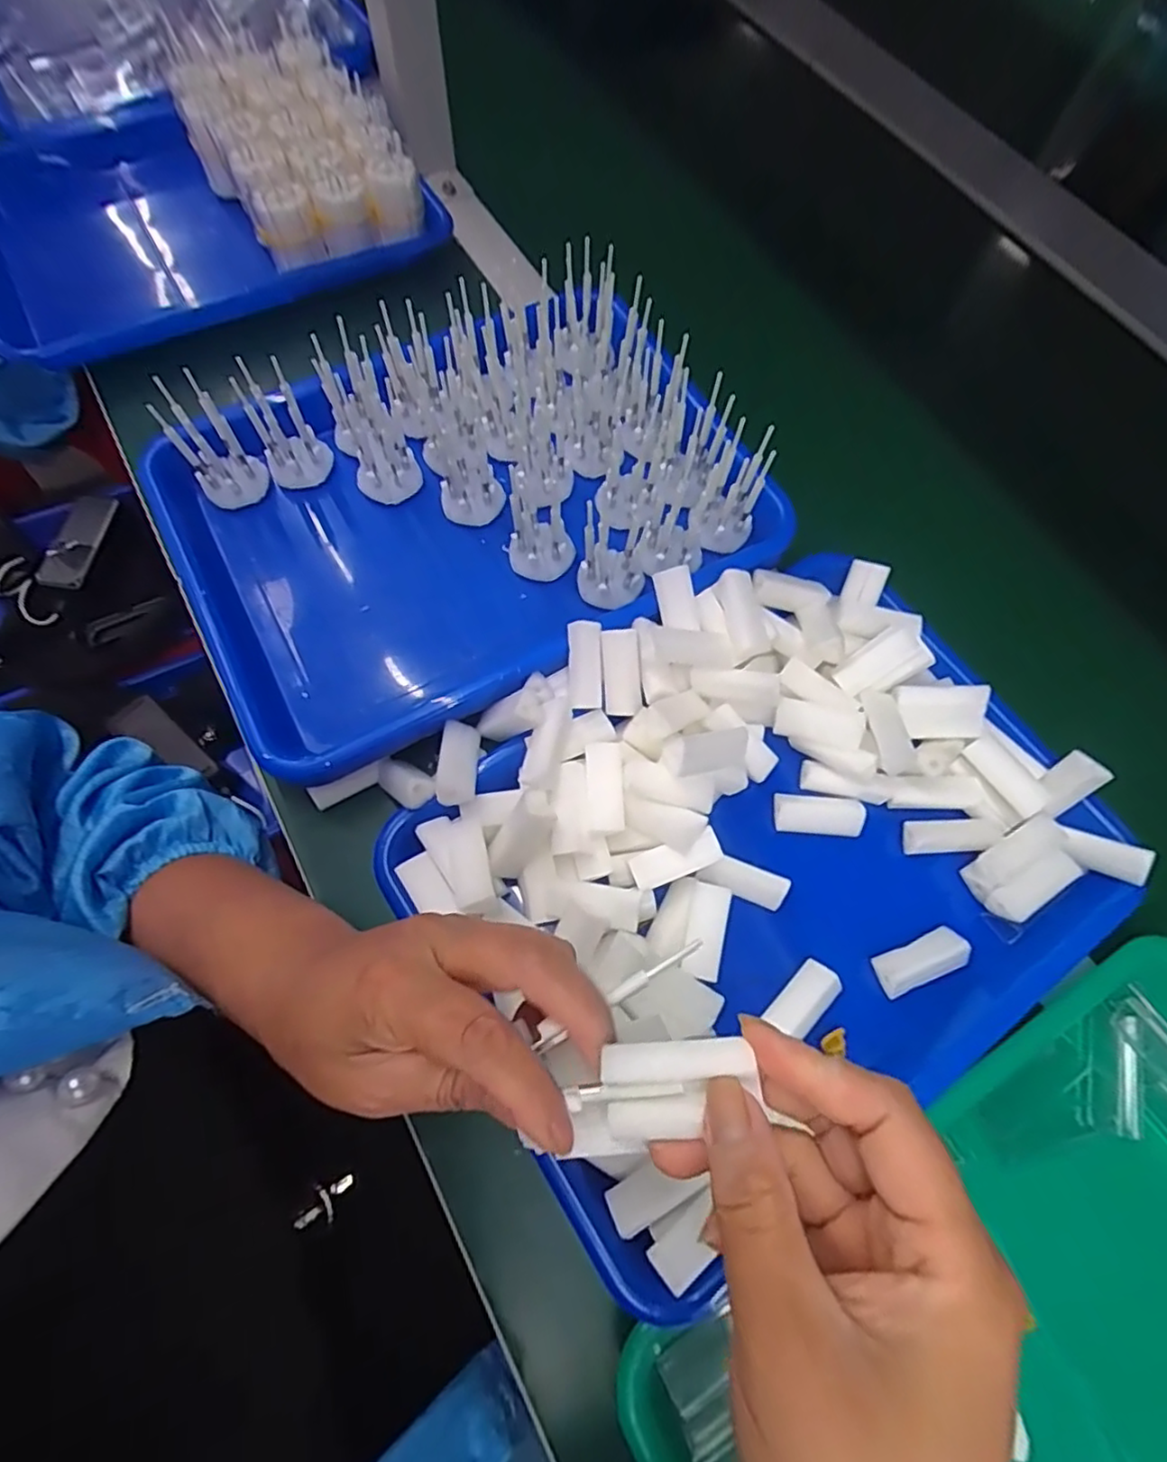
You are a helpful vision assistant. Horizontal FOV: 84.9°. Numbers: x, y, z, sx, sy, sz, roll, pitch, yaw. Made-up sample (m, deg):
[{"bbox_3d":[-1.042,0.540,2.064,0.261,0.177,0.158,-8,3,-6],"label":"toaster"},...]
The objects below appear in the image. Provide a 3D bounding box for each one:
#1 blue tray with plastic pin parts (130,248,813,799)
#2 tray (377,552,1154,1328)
[{"bbox_3d":[-0.073,-0.138,0.385,0.338,0.076,0.246,-30,73,-13],"label":"blue tray with plastic pin parts"},{"bbox_3d":[0.085,0.053,0.326,0.316,0.057,0.265,-31,73,-13],"label":"tray"}]

